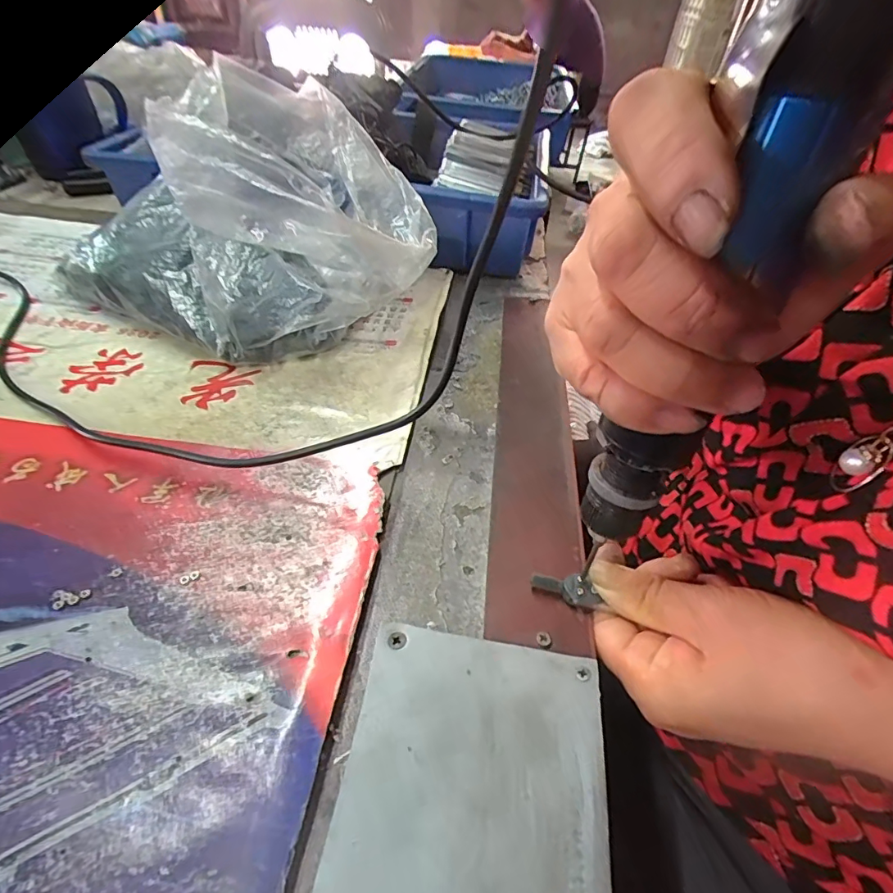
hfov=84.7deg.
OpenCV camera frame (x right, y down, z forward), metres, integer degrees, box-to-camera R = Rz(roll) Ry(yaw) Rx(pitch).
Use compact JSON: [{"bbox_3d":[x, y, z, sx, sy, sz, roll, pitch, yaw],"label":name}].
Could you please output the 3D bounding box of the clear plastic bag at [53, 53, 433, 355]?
[{"bbox_3d":[-0.139,-0.182,0.387,0.257,0.140,0.207,22,48,18],"label":"clear plastic bag"}]

